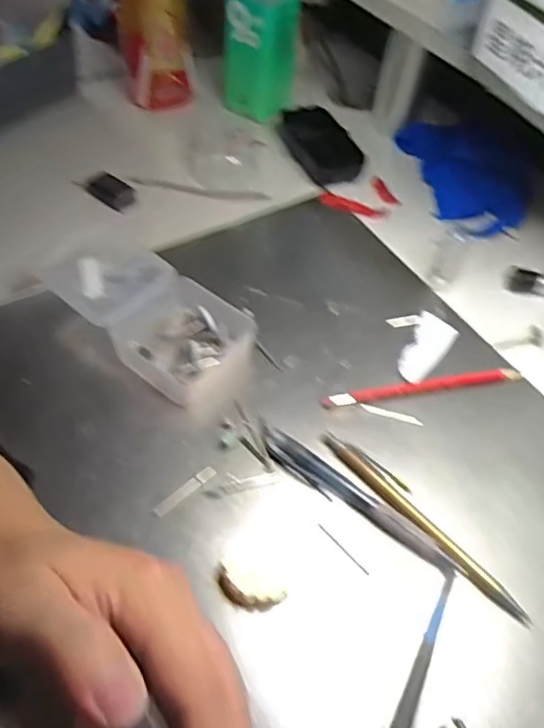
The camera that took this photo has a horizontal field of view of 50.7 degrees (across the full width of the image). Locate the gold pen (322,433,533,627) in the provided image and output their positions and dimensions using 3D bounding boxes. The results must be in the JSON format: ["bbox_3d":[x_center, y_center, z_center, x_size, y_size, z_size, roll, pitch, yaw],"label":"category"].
[{"bbox_3d":[0.087,0.090,0.336,0.019,0.009,0.145,-34,62,-27],"label":"gold pen"}]

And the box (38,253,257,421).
[{"bbox_3d":[-0.082,-0.032,0.404,0.156,0.033,0.074,31,57,19],"label":"box"}]

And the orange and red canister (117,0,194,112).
[{"bbox_3d":[-0.114,-0.318,0.551,0.069,0.141,0.067,-7,53,-9],"label":"orange and red canister"}]

